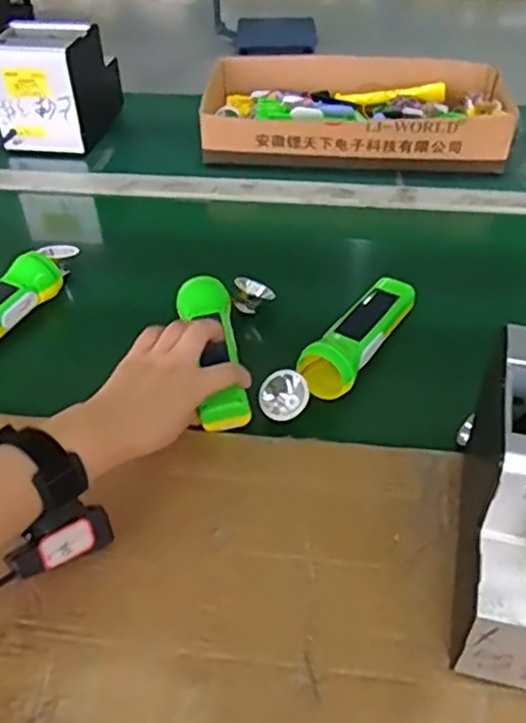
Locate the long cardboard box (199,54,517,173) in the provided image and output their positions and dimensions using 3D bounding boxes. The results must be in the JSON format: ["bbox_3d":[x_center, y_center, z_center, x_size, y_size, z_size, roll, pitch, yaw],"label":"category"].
[{"bbox_3d":[0.133,-0.367,0.973,0.420,0.068,0.251,2,43,3],"label":"long cardboard box"}]

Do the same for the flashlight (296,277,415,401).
[{"bbox_3d":[0.092,-0.025,0.640,0.048,0.036,0.170,24,49,24],"label":"flashlight"}]

